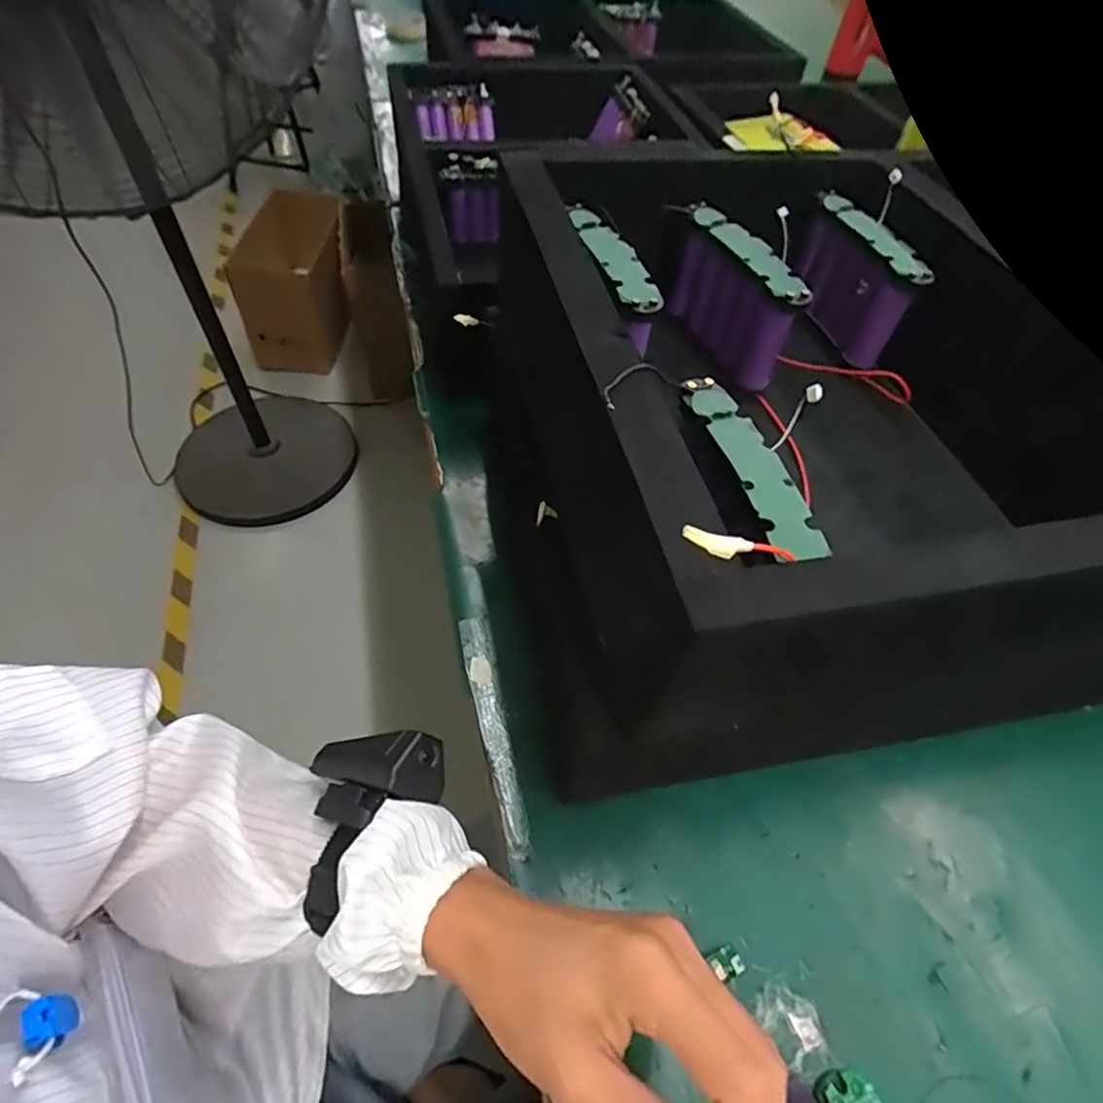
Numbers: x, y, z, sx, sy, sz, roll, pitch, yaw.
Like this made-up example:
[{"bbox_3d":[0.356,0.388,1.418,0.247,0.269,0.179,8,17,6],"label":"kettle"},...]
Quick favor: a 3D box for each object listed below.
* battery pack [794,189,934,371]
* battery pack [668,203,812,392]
[{"bbox_3d":[0.214,-0.189,0.423,0.023,0.073,0.102,-13,56,-14],"label":"battery pack"},{"bbox_3d":[0.122,-0.167,0.404,0.023,0.079,0.108,-19,58,-18],"label":"battery pack"}]

